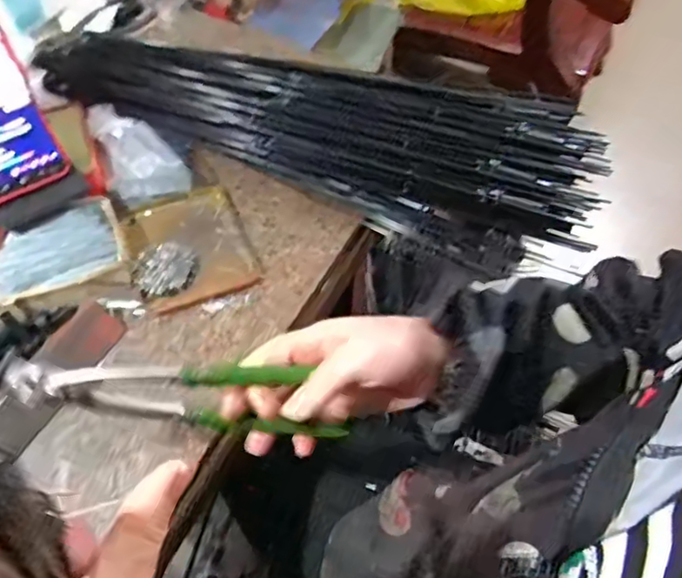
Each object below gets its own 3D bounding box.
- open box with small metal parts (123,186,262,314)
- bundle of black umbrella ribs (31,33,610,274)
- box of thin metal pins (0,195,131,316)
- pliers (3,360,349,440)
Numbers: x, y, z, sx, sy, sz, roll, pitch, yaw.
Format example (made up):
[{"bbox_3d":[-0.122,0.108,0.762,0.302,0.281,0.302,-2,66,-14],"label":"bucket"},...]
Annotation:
[{"bbox_3d":[-0.139,-0.040,0.560,0.104,0.010,0.119,-17,58,-15],"label":"open box with small metal parts"},{"bbox_3d":[-0.004,-0.182,0.641,0.533,0.063,0.223,21,56,10],"label":"bundle of black umbrella ribs"},{"bbox_3d":[-0.246,-0.024,0.517,0.129,0.032,0.081,-26,61,-20],"label":"box of thin metal pins"},{"bbox_3d":[-0.088,0.063,0.363,0.193,0.049,0.027,9,54,-13],"label":"pliers"}]

